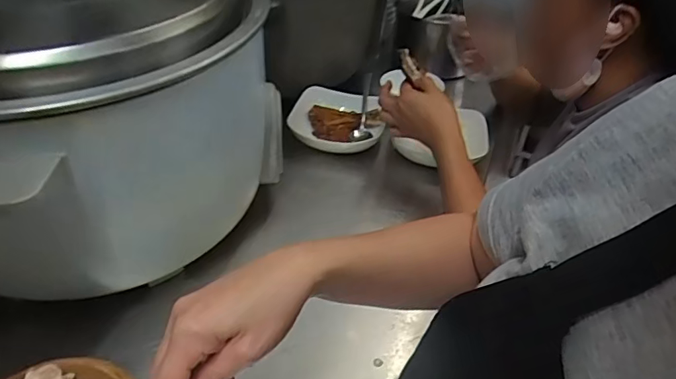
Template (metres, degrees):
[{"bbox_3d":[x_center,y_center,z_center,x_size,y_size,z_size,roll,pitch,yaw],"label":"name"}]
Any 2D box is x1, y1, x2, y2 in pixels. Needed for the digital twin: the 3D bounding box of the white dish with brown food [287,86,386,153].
[{"bbox_3d":[-0.001,-0.113,0.823,0.145,0.051,0.144,2,40,-2],"label":"white dish with brown food"}]

